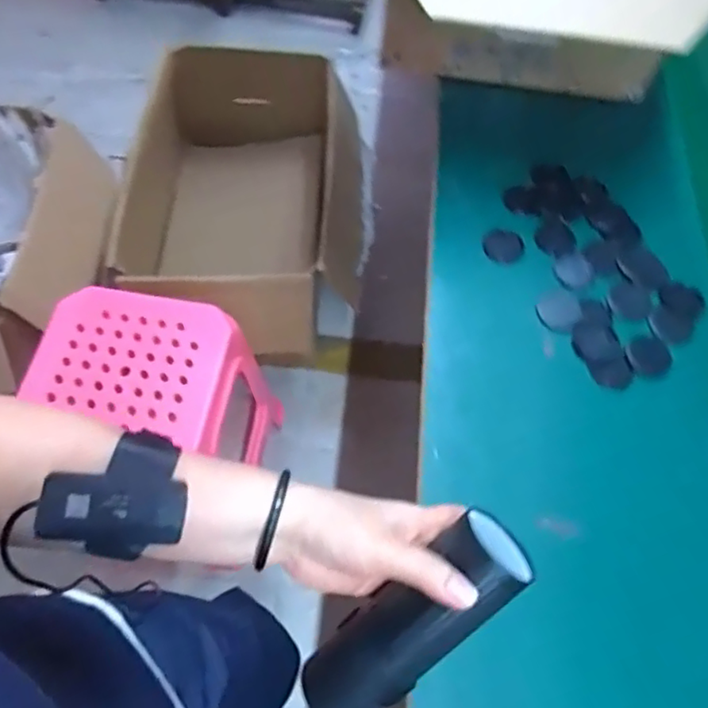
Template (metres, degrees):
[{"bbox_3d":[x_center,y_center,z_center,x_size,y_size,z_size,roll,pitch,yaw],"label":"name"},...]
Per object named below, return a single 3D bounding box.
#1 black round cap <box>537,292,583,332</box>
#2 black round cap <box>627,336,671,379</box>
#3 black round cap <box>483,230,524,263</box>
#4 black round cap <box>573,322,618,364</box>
[{"bbox_3d":[0.240,-0.050,0.718,0.055,0.004,0.045,-20,65,-13],"label":"black round cap"},{"bbox_3d":[0.334,0.003,0.695,0.049,0.004,0.046,1,62,-2],"label":"black round cap"},{"bbox_3d":[0.184,-0.133,0.758,0.047,0.008,0.044,1,62,-2],"label":"black round cap"},{"bbox_3d":[0.275,-0.014,0.702,0.050,0.004,0.050,1,62,-2],"label":"black round cap"}]

